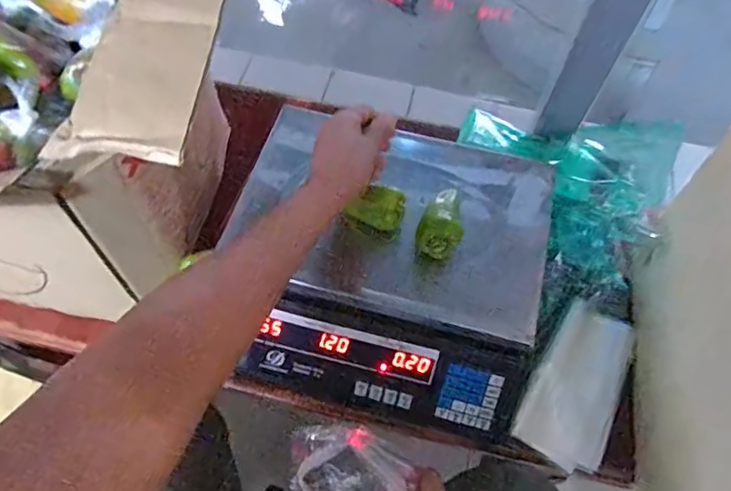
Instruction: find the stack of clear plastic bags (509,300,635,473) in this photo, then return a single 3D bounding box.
[{"bbox_3d":[0.240,0.153,0.590,0.093,0.010,0.180,26,64,11],"label":"stack of clear plastic bags"}]

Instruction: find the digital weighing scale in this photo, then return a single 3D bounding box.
[{"bbox_3d":[0.032,0.022,0.592,0.326,0.117,0.303,13,62,4],"label":"digital weighing scale"}]

